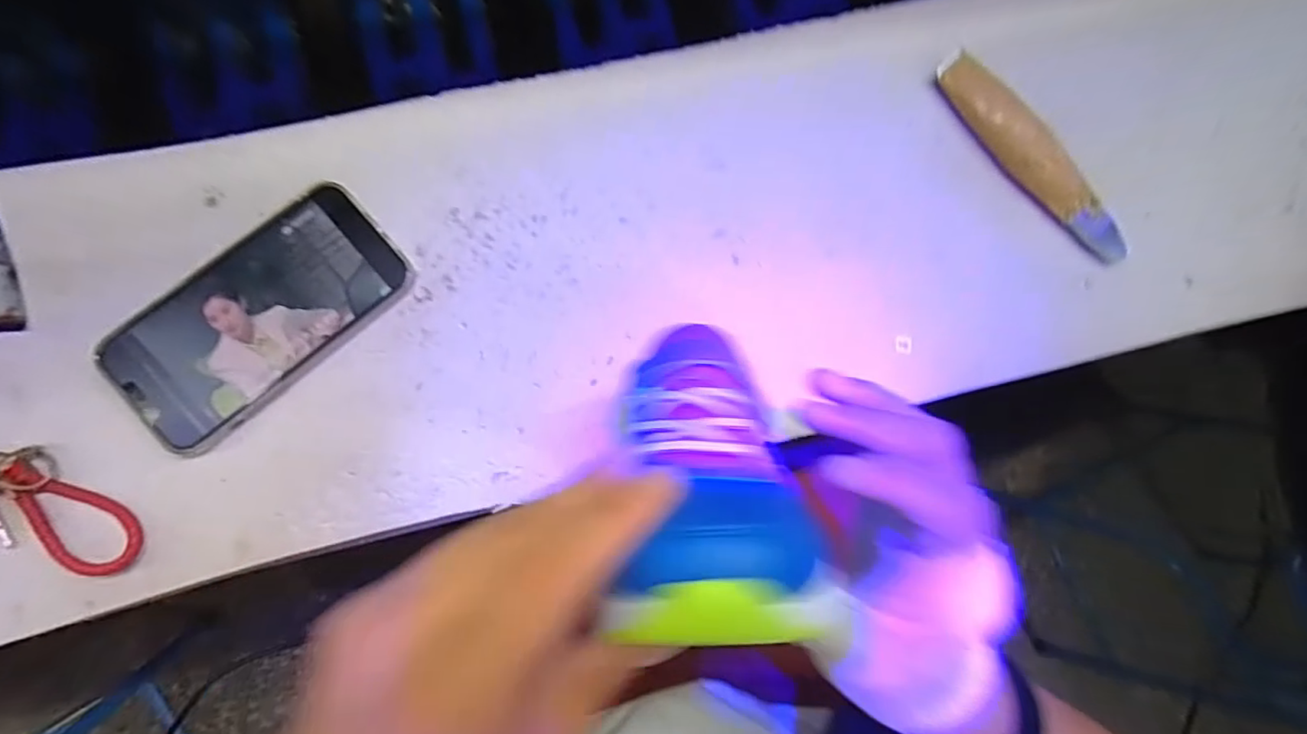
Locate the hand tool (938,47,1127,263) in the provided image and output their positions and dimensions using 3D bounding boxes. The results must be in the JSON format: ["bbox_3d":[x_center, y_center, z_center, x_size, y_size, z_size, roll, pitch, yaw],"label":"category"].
[{"bbox_3d":[0.243,-0.134,0.377,0.024,0.027,0.164,-40,88,-8],"label":"hand tool"}]

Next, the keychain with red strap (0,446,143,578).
[{"bbox_3d":[-0.321,0.075,0.307,0.096,0.021,0.052,17,82,-3],"label":"keychain with red strap"}]

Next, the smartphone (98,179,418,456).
[{"bbox_3d":[-0.223,-0.030,0.333,0.161,0.011,0.082,-41,88,-8],"label":"smartphone"}]

